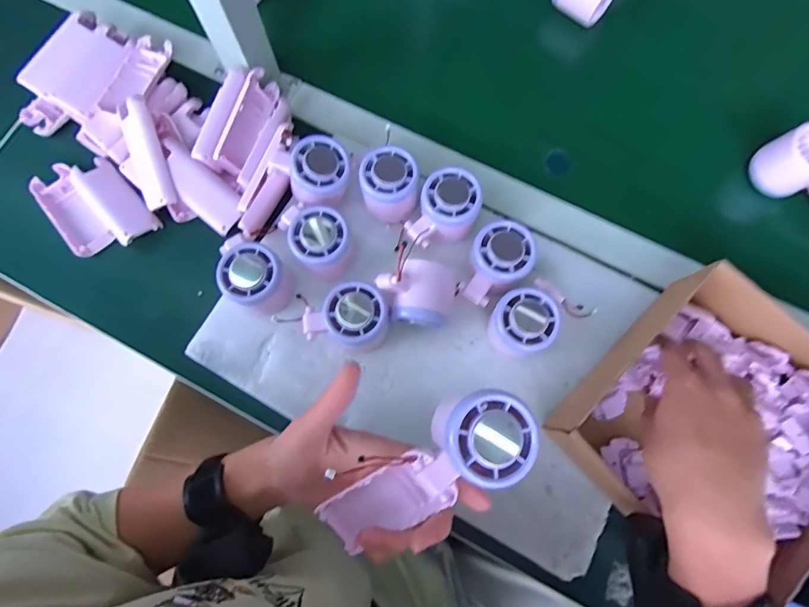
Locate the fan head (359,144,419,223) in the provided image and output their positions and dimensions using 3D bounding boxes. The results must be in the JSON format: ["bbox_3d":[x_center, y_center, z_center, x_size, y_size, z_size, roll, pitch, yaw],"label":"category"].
[{"bbox_3d":[-0.014,-0.112,0.455,0.056,0.050,0.062,1,76,1],"label":"fan head"}]

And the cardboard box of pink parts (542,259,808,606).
[{"bbox_3d":[0.269,0.093,0.400,0.211,0.063,0.204,-44,79,-10],"label":"cardboard box of pink parts"}]

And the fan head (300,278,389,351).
[{"bbox_3d":[-0.052,0.017,0.426,0.073,0.055,0.052,-24,77,-5],"label":"fan head"}]

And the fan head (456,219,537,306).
[{"bbox_3d":[0.083,-0.032,0.438,0.054,0.053,0.074,35,79,9],"label":"fan head"}]

